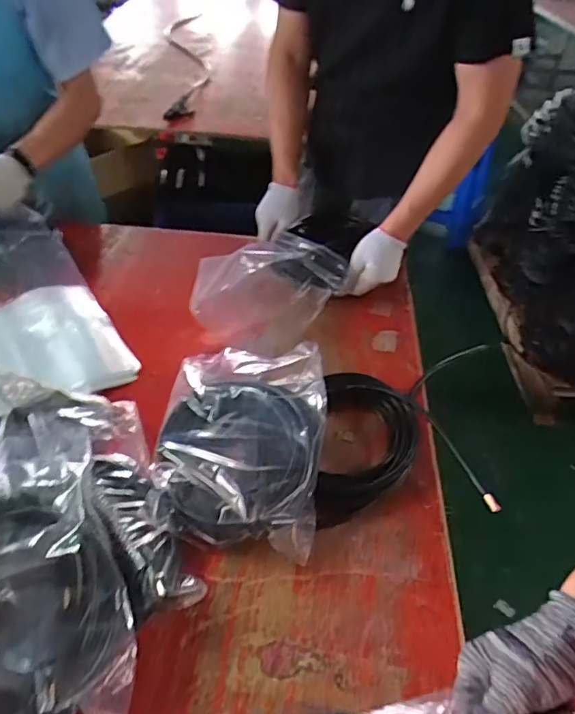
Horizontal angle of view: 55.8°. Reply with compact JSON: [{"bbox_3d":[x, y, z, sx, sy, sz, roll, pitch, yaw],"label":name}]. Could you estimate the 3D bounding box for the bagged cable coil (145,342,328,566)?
[{"bbox_3d":[-0.067,0.109,0.753,0.230,0.087,0.306,7,43,3],"label":"bagged cable coil"}]

